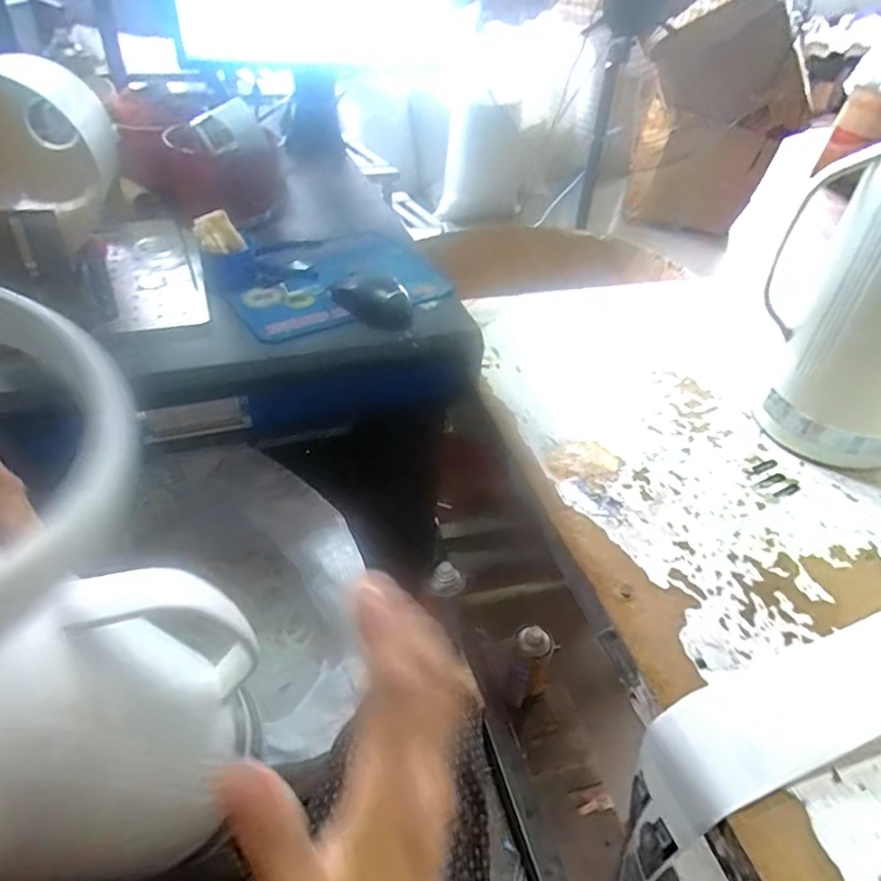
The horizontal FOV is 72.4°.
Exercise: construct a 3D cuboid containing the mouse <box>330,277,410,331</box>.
[{"bbox_3d":[-0.081,-0.166,0.718,0.057,0.044,0.104,-30,49,-35],"label":"mouse"}]

